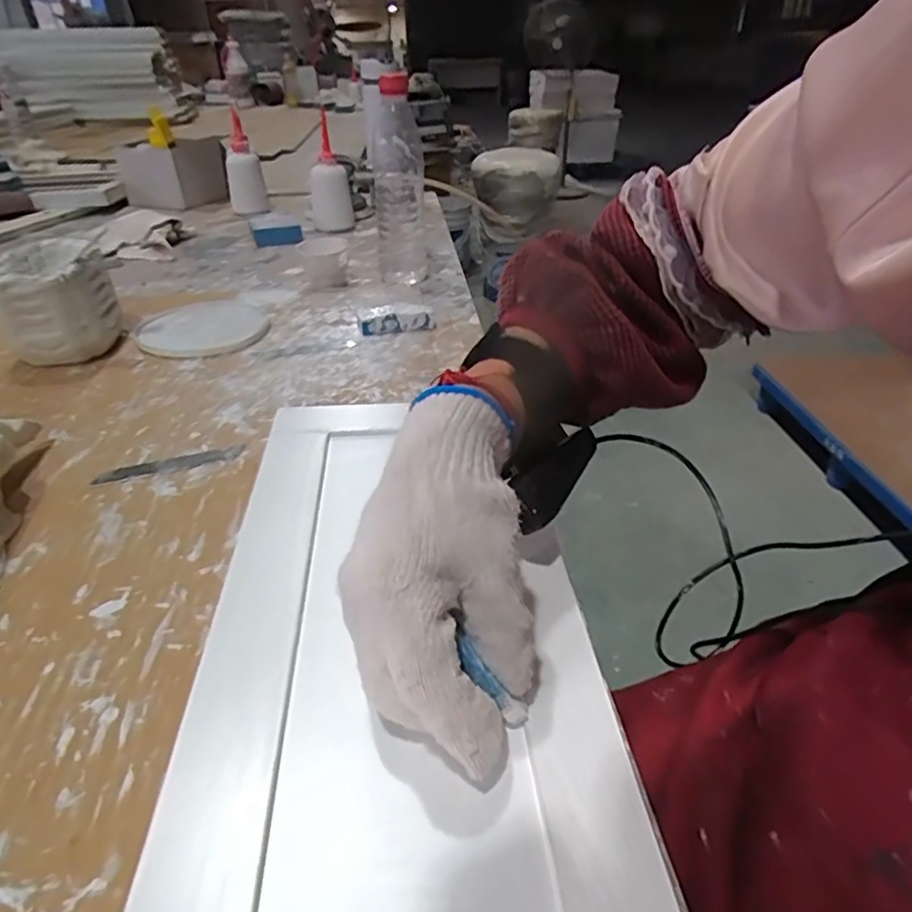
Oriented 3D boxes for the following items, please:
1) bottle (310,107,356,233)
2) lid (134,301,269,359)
[{"bbox_3d":[-0.195,-0.435,0.964,0.062,0.154,0.044,-6,33,-7],"label":"bottle"},{"bbox_3d":[-0.252,-0.129,0.626,0.123,0.013,0.120,0,33,0],"label":"lid"}]

